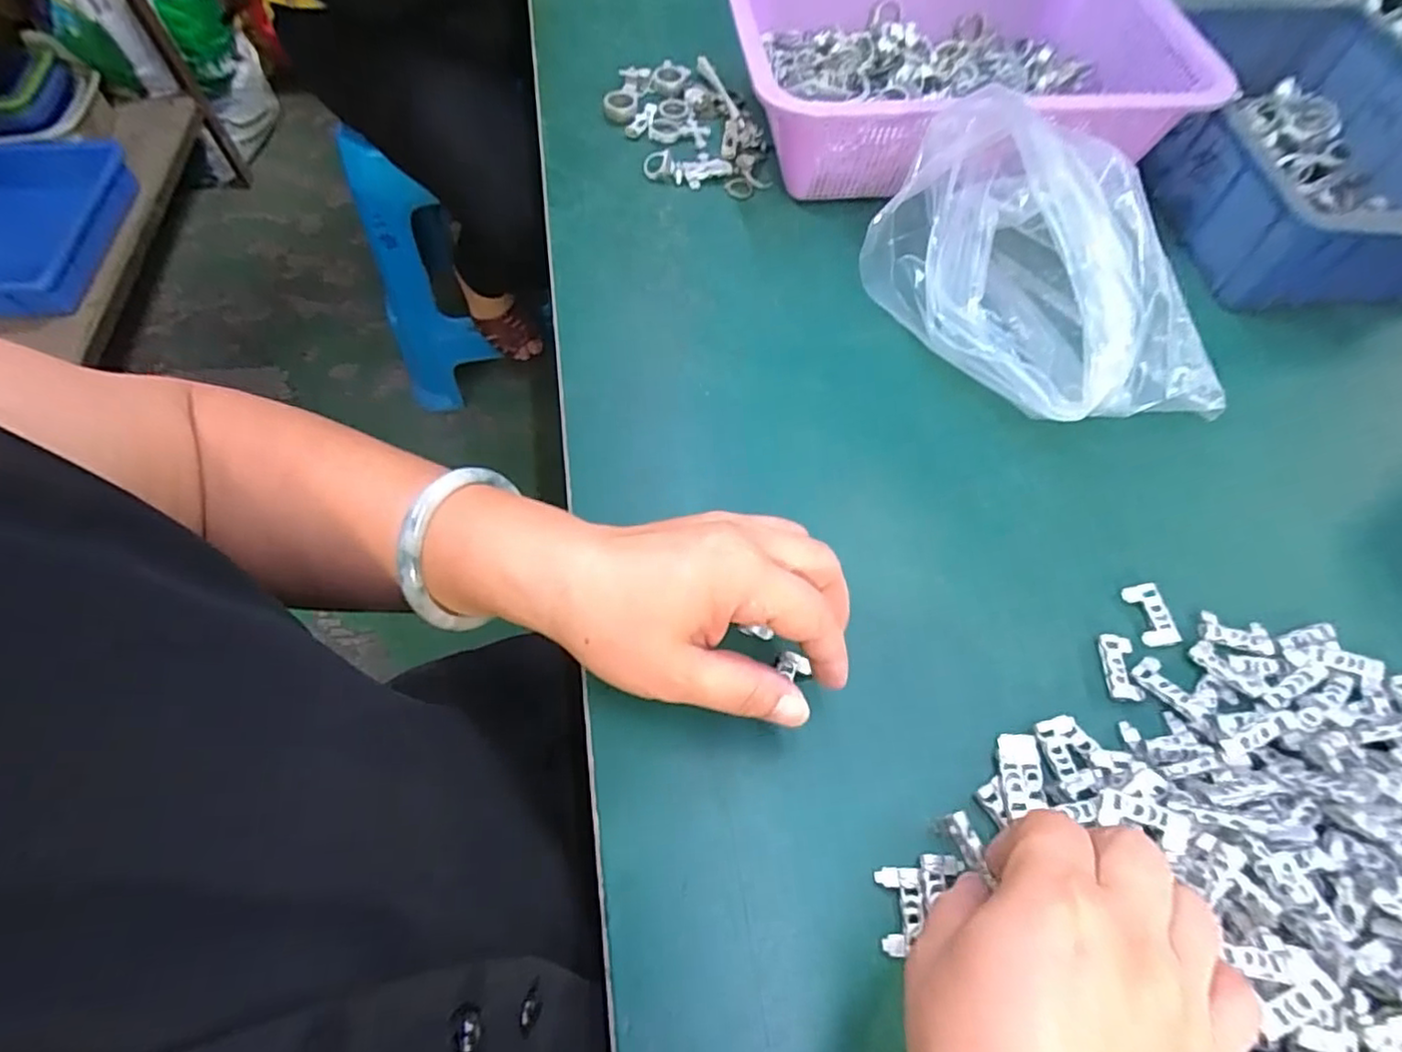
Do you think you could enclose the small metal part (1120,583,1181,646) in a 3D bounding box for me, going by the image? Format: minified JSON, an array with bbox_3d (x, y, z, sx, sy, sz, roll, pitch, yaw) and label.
[{"bbox_3d":[0.218,0.043,0.312,0.017,0.005,0.029,-5,62,-4],"label":"small metal part"}]

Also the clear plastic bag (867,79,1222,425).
[{"bbox_3d":[0.199,-0.139,0.360,0.122,0.087,0.204,-34,68,-18],"label":"clear plastic bag"}]

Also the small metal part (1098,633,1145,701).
[{"bbox_3d":[0.195,0.066,0.300,0.016,0.004,0.031,5,62,1],"label":"small metal part"}]

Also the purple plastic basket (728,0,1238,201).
[{"bbox_3d":[0.185,-0.331,0.472,0.317,0.077,0.234,-8,62,-6],"label":"purple plastic basket"}]

